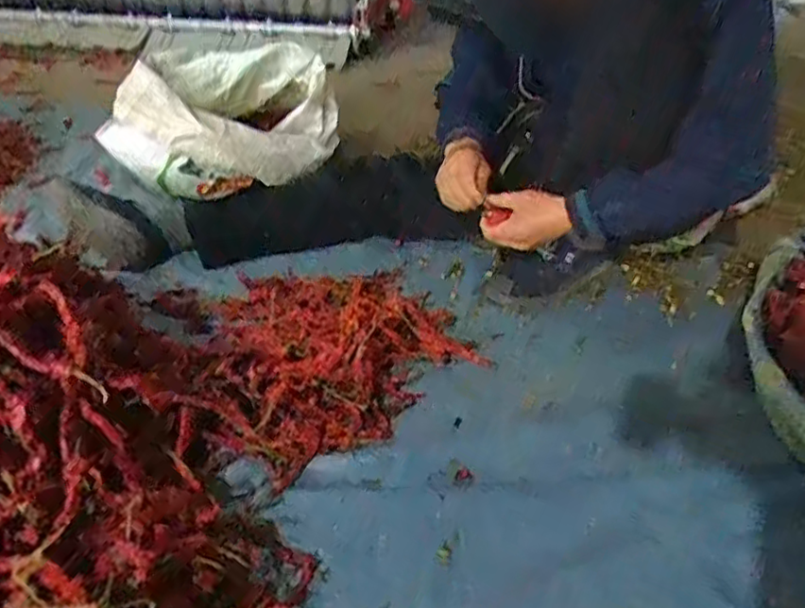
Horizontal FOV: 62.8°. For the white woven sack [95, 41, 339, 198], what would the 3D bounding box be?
[{"bbox_3d":[-0.373,-0.385,1.373,0.472,0.248,0.229,-8,33,-15],"label":"white woven sack"}]

